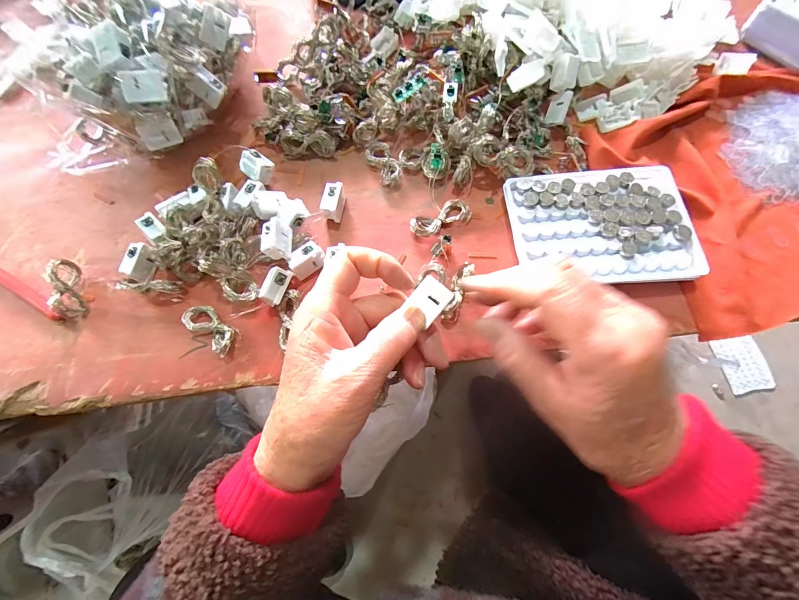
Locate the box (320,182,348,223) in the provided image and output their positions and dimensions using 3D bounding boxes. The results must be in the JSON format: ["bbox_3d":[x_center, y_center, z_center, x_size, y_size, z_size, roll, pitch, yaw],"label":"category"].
[{"bbox_3d":[-0.053,-0.081,0.288,0.014,0.020,0.031,10,71,5],"label":"box"}]

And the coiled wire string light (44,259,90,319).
[{"bbox_3d":[-0.256,-0.009,0.272,0.016,0.019,0.048,-25,71,-7],"label":"coiled wire string light"}]

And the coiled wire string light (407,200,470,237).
[{"bbox_3d":[0.033,-0.065,0.285,0.050,0.008,0.019,-24,71,-6],"label":"coiled wire string light"}]

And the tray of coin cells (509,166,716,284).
[{"bbox_3d":[0.152,-0.057,0.268,0.129,0.010,0.092,-6,70,0],"label":"tray of coin cells"}]

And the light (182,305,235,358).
[{"bbox_3d":[-0.139,0.020,0.260,0.045,0.009,0.021,35,75,13],"label":"light"}]

